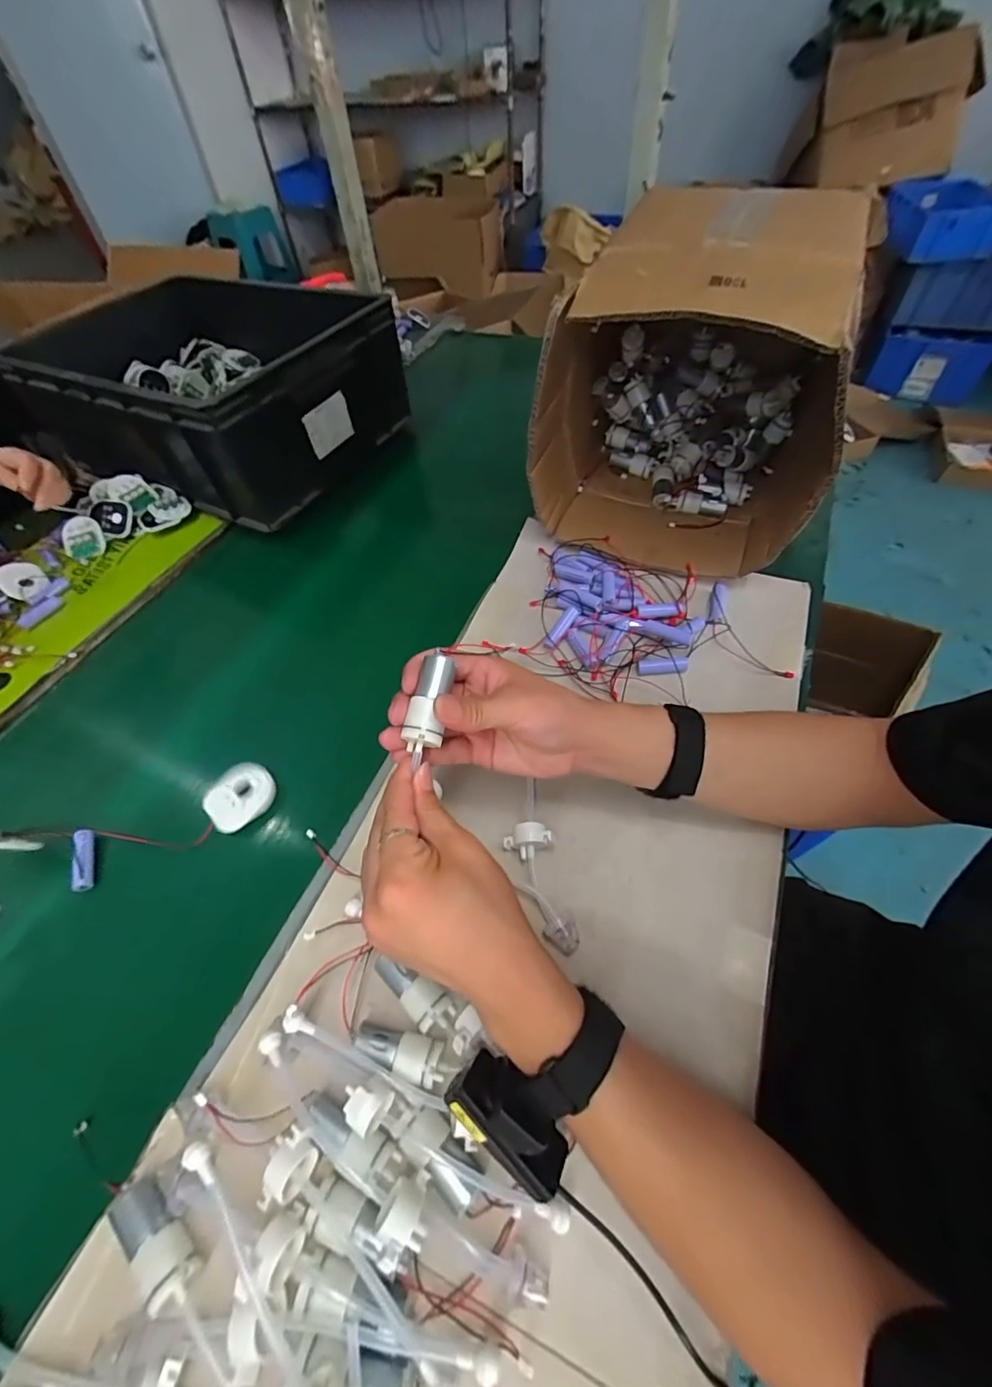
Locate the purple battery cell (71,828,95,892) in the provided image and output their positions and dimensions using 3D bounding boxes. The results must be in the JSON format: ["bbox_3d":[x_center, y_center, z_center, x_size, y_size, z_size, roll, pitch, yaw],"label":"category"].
[{"bbox_3d":[-0.348,0.140,0.426,0.013,0.016,0.051,-16,55,-8],"label":"purple battery cell"}]

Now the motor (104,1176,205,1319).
[{"bbox_3d":[-0.192,0.304,0.282,0.065,0.024,0.025,32,62,23],"label":"motor"}]

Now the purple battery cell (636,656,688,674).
[{"bbox_3d":[0.164,-0.028,0.499,0.050,0.010,0.014,-4,55,0],"label":"purple battery cell"}]

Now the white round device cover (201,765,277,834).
[{"bbox_3d":[-0.225,0.091,0.447,0.052,0.010,0.059,34,63,24],"label":"white round device cover"}]

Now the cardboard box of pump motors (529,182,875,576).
[{"bbox_3d":[0.211,-0.317,0.533,0.290,0.261,0.264,19,58,16],"label":"cardboard box of pump motors"}]

